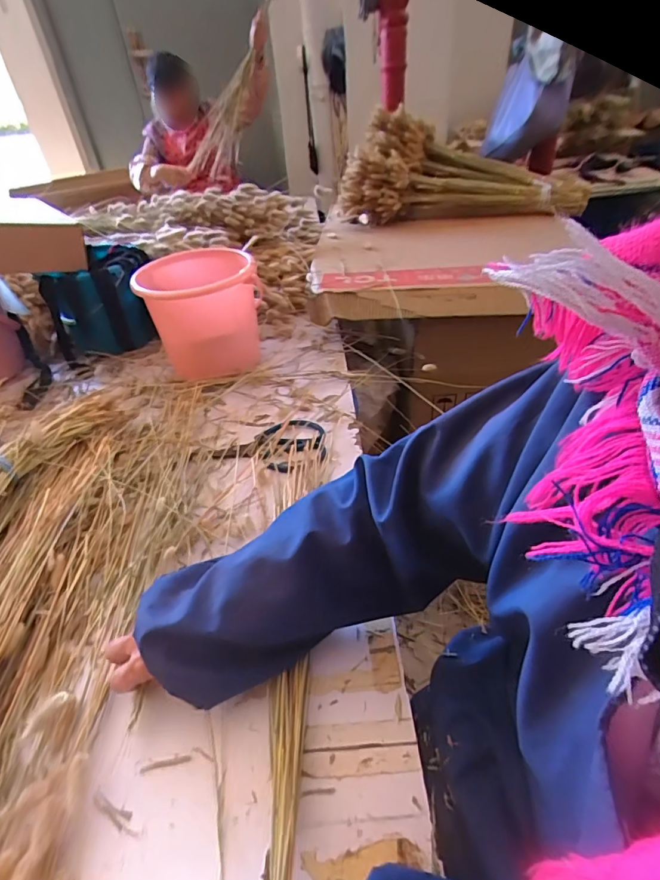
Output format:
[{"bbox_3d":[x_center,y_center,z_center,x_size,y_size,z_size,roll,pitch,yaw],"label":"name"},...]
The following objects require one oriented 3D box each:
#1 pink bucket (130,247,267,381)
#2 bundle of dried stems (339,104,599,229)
[{"bbox_3d":[-0.230,-0.223,0.870,0.207,0.192,0.177,-21,42,-19],"label":"pink bucket"},{"bbox_3d":[0.349,-0.687,1.175,0.618,0.215,0.187,-3,39,3],"label":"bundle of dried stems"}]

